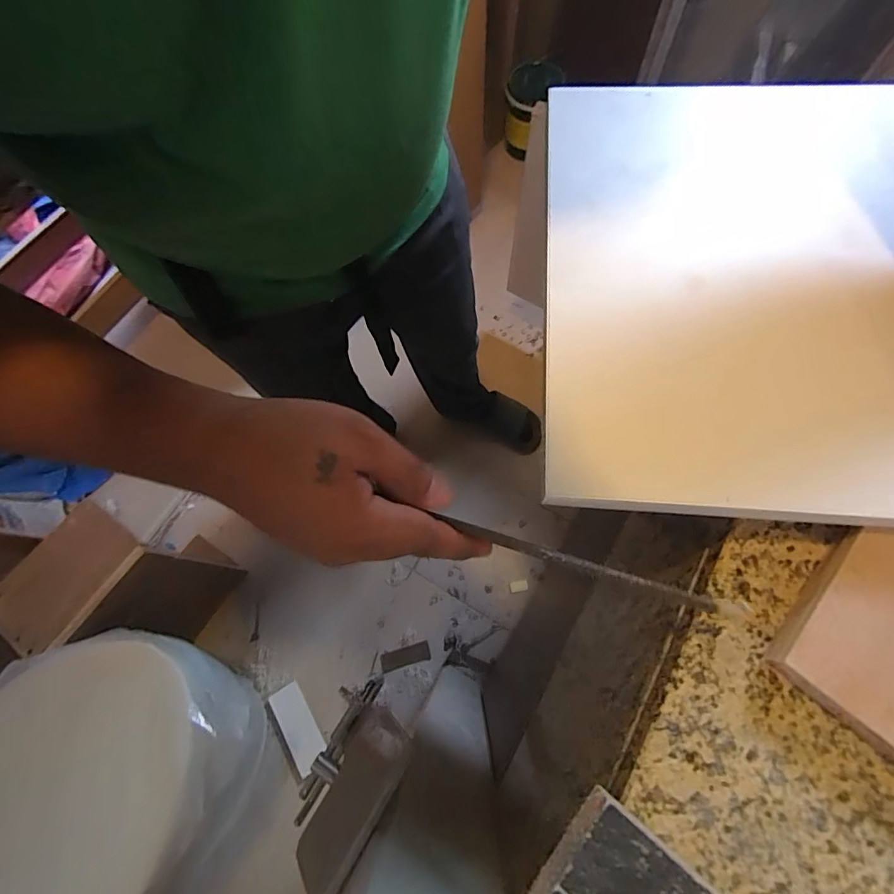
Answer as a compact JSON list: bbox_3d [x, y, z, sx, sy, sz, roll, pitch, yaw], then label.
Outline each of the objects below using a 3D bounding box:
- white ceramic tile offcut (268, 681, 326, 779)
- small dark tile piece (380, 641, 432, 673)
[{"bbox_3d":[-0.336,0.628,1.008,0.076,0.015,0.176,-34,73,-9],"label":"white ceramic tile offcut"},{"bbox_3d":[-0.099,0.492,1.055,0.116,0.006,0.040,-16,71,-3],"label":"small dark tile piece"}]

